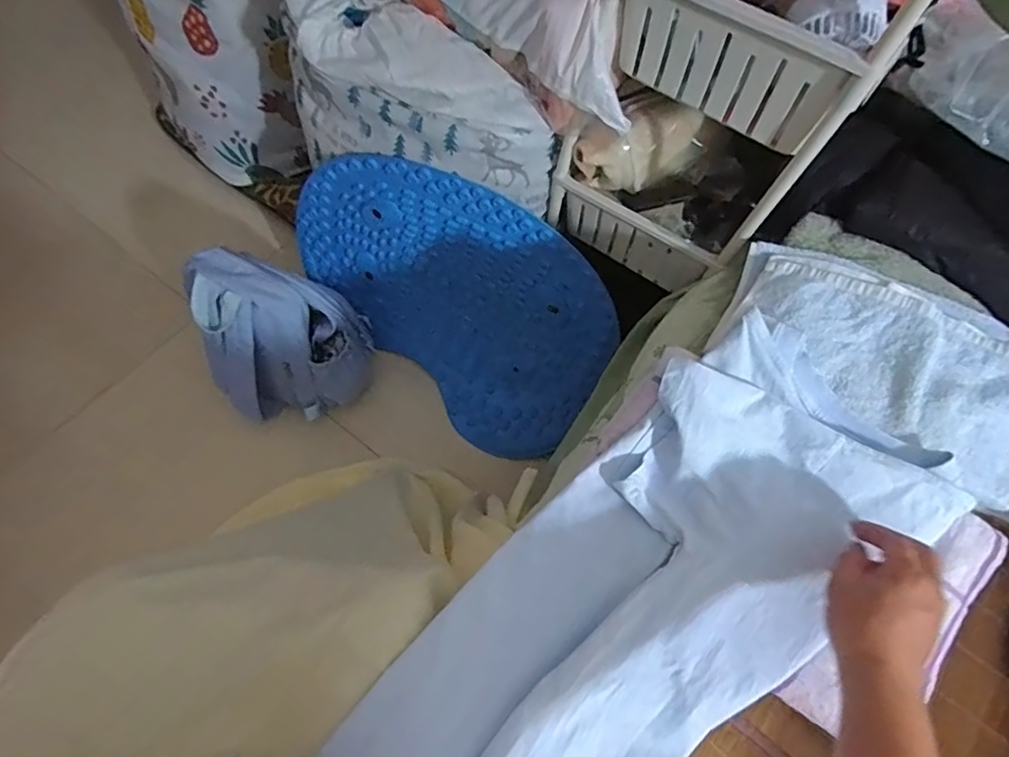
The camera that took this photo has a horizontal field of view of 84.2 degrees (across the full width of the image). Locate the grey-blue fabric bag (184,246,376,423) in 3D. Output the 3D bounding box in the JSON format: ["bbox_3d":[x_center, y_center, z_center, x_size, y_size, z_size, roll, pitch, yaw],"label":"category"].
[{"bbox_3d":[-0.365,-0.057,0.942,0.219,0.285,0.175,4,63,1],"label":"grey-blue fabric bag"}]

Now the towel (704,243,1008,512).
[{"bbox_3d":[0.386,-0.019,0.570,0.323,0.054,0.181,31,67,14],"label":"towel"}]

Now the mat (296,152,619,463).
[{"bbox_3d":[-0.129,-0.115,0.963,0.607,0.495,0.127,23,52,10],"label":"mat"}]

